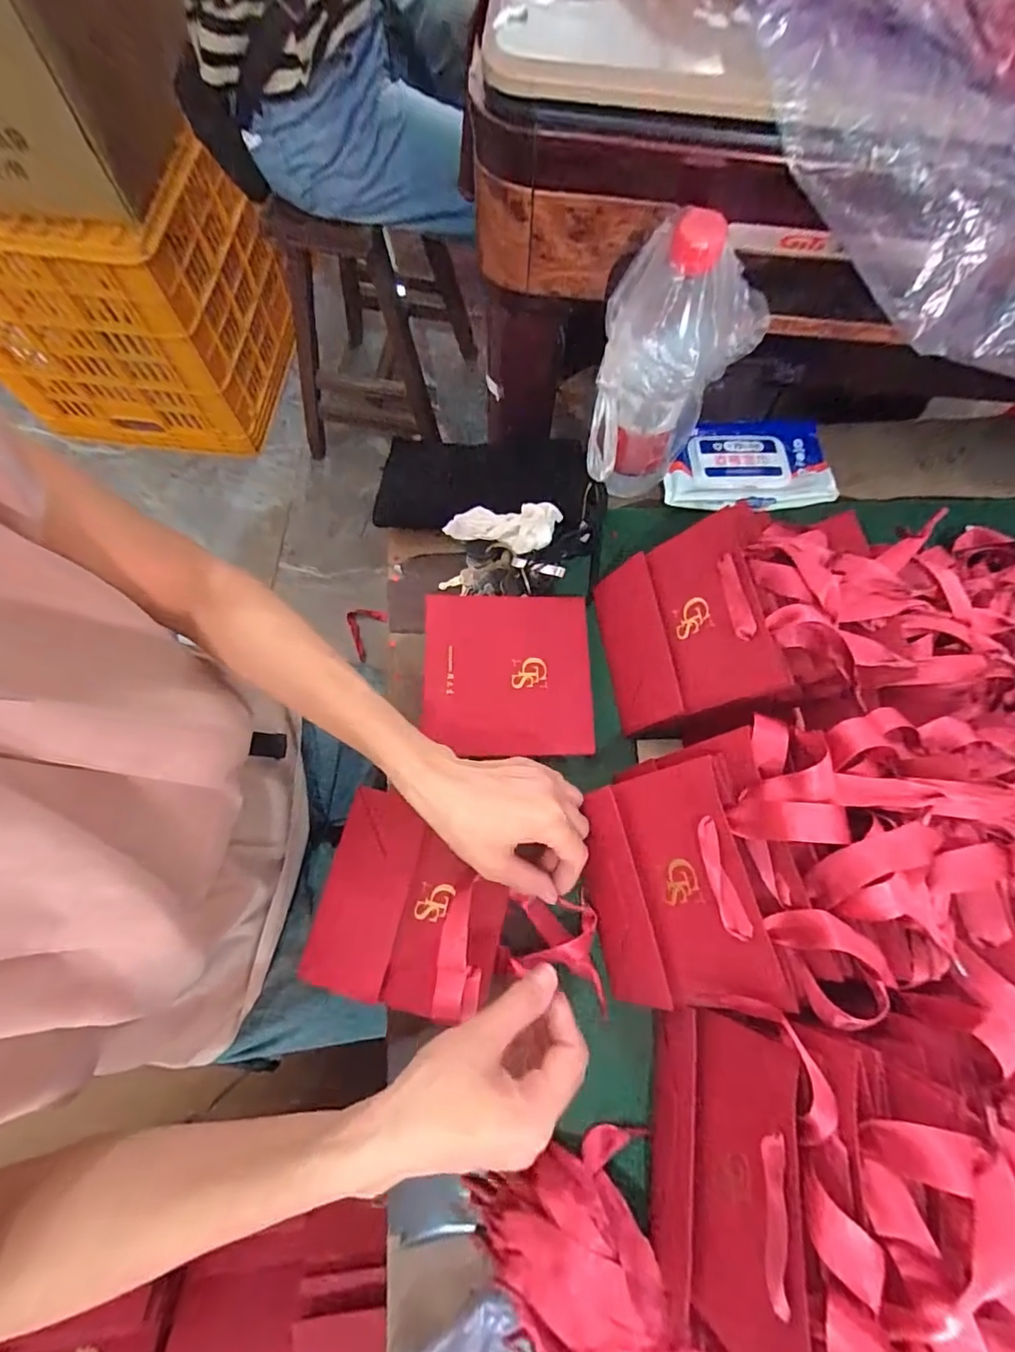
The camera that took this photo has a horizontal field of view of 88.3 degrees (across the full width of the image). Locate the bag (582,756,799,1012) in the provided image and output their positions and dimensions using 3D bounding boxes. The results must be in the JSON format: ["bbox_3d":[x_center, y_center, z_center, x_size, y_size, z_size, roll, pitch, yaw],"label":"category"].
[{"bbox_3d":[0.098,0.135,0.338,0.010,0.118,0.135,9,61,-43],"label":"bag"}]

